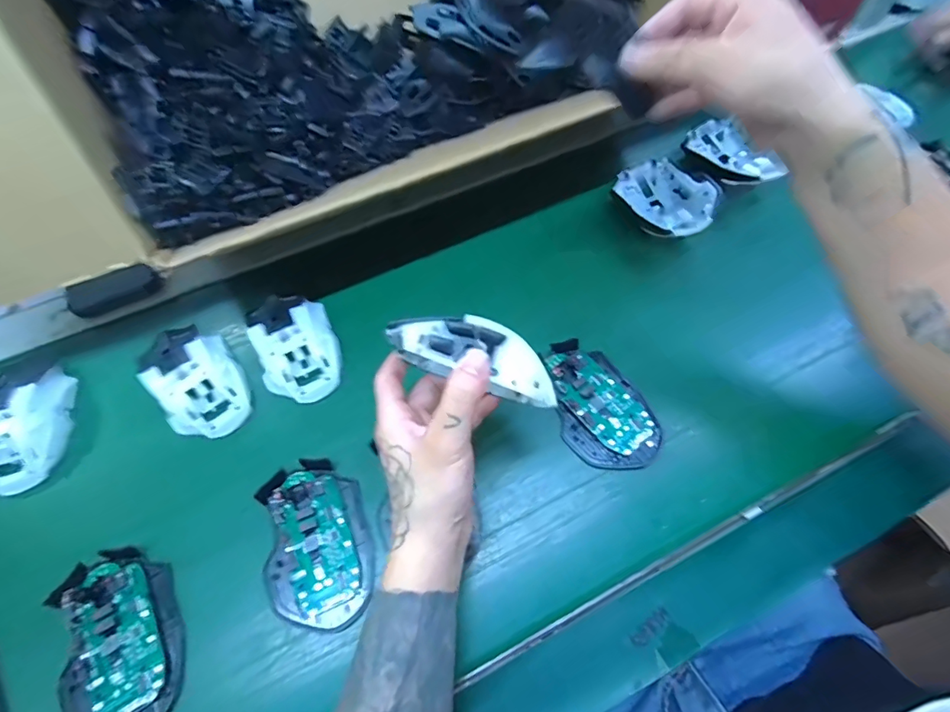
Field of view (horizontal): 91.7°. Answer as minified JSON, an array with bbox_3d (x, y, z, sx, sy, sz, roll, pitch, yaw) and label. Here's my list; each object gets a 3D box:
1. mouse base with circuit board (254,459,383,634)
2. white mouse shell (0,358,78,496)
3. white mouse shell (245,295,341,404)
[{"bbox_3d":[-0.116,0.136,0.337,0.076,0.019,0.115,-21,64,-11],"label":"mouse base with circuit board"},{"bbox_3d":[-0.369,0.055,0.377,0.061,0.049,0.110,-14,63,-8],"label":"white mouse shell"},{"bbox_3d":[-0.154,-0.012,0.395,0.061,0.024,0.100,-22,71,-10],"label":"white mouse shell"}]

